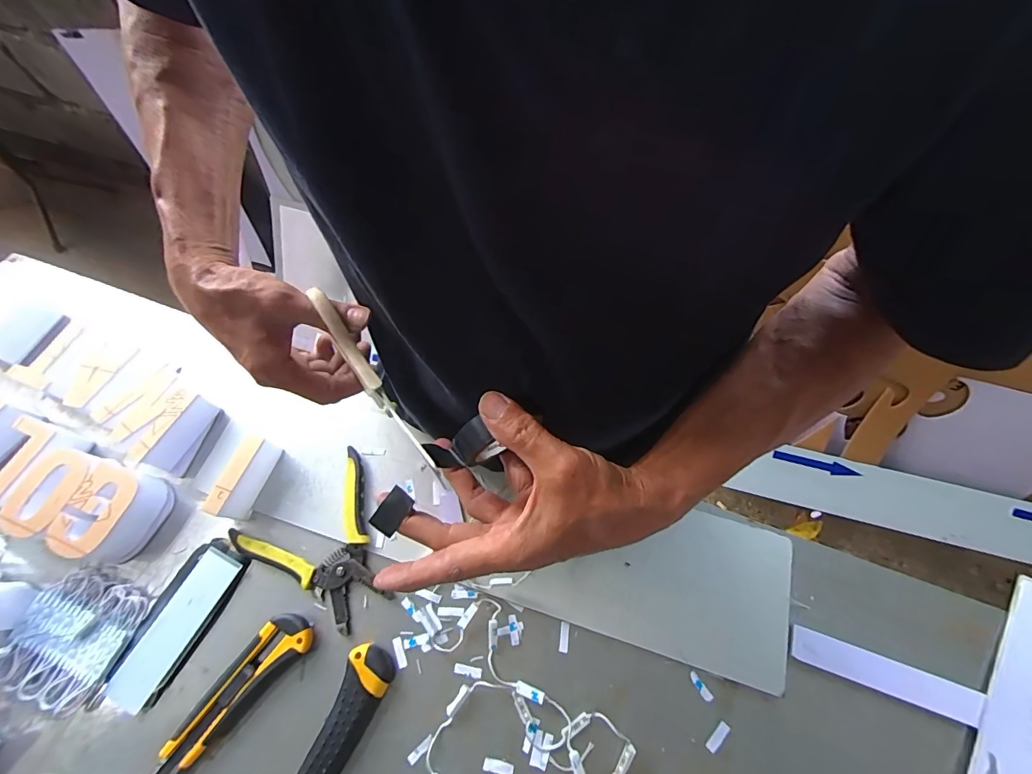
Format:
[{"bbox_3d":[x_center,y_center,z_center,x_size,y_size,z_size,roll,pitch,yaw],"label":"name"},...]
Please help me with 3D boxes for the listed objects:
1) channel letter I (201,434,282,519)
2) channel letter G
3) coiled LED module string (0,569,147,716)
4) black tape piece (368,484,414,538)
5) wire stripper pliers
[{"bbox_3d":[-0.275,0.093,0.449,0.019,0.048,0.079,16,67,8],"label":"channel letter I"},{"bbox_3d":[-0.397,0.128,0.437,0.062,0.049,0.085,13,66,7],"label":"channel letter G"},{"bbox_3d":[-0.407,0.230,0.406,0.096,0.019,0.099,17,67,9],"label":"coiled LED module string"},{"bbox_3d":[-0.079,0.079,0.280,0.017,0.004,0.028,33,81,7],"label":"black tape piece"},{"bbox_3d":[-0.187,0.162,0.434,0.140,0.015,0.145,-34,69,-14],"label":"wire stripper pliers"}]

